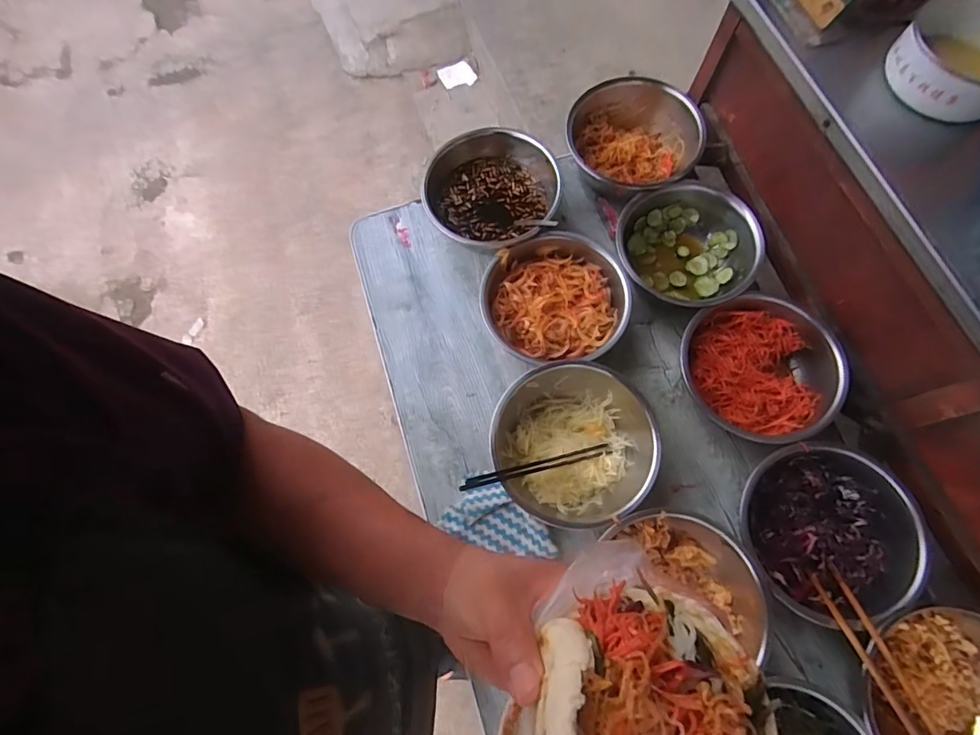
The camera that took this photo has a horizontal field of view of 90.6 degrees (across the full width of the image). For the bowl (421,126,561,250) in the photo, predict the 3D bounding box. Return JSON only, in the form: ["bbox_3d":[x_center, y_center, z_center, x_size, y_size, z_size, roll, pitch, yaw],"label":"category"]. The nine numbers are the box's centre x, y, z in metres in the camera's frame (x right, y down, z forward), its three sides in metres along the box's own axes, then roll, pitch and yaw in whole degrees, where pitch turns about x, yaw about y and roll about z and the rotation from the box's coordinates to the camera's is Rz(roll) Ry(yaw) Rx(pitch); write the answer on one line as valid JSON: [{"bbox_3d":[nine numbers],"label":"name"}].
[{"bbox_3d":[0.005,-0.285,0.767,0.202,0.083,0.201,0,70,1],"label":"bowl"}]

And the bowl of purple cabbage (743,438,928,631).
[{"bbox_3d":[0.418,0.201,0.603,0.186,0.077,0.195,0,70,1],"label":"bowl of purple cabbage"}]

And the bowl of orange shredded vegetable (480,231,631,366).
[{"bbox_3d":[0.101,-0.097,0.727,0.196,0.085,0.195,0,70,1],"label":"bowl of orange shredded vegetable"}]

